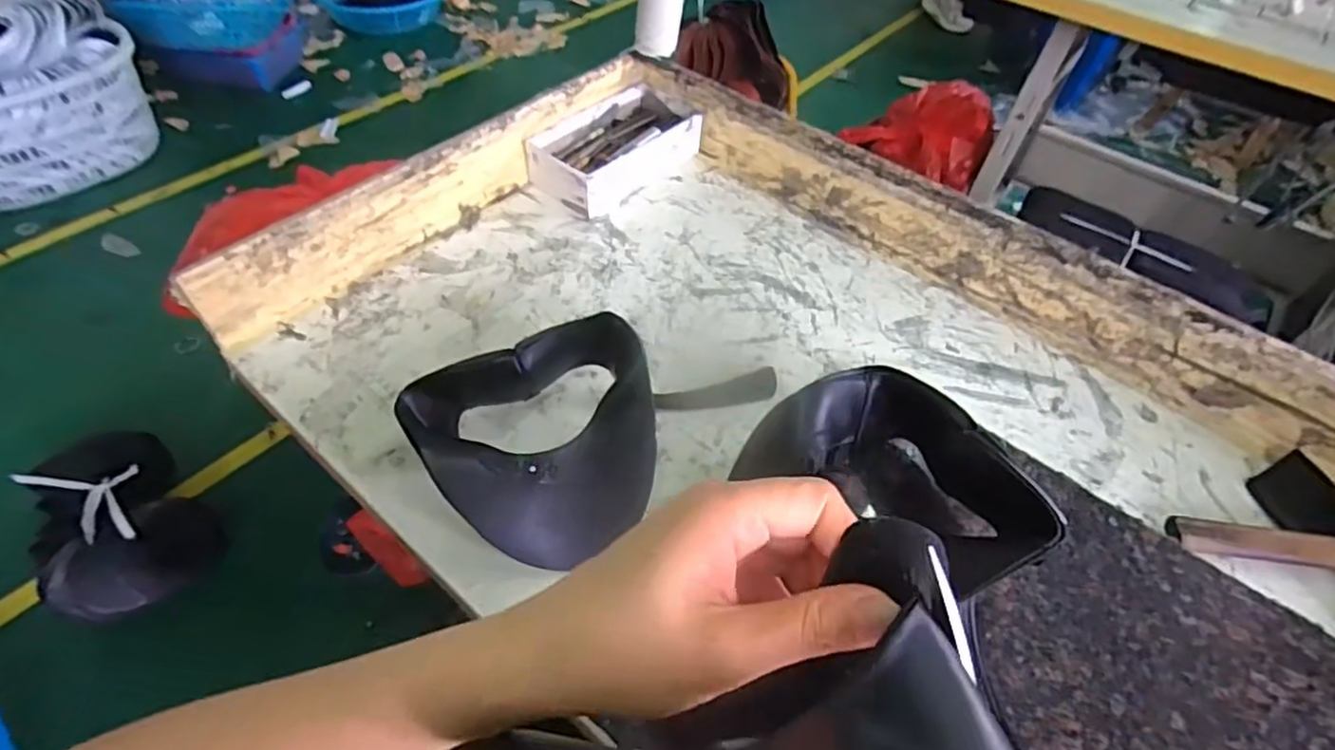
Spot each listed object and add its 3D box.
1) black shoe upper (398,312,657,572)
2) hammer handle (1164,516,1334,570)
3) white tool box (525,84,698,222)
[{"bbox_3d":[-0.090,0.047,0.459,0.163,0.062,0.164,2,50,-3],"label":"black shoe upper"},{"bbox_3d":[0.438,0.124,0.472,0.136,0.017,0.027,8,50,2],"label":"hammer handle"},{"bbox_3d":[-0.052,-0.258,0.737,0.107,0.044,0.196,36,57,23],"label":"white tool box"}]

